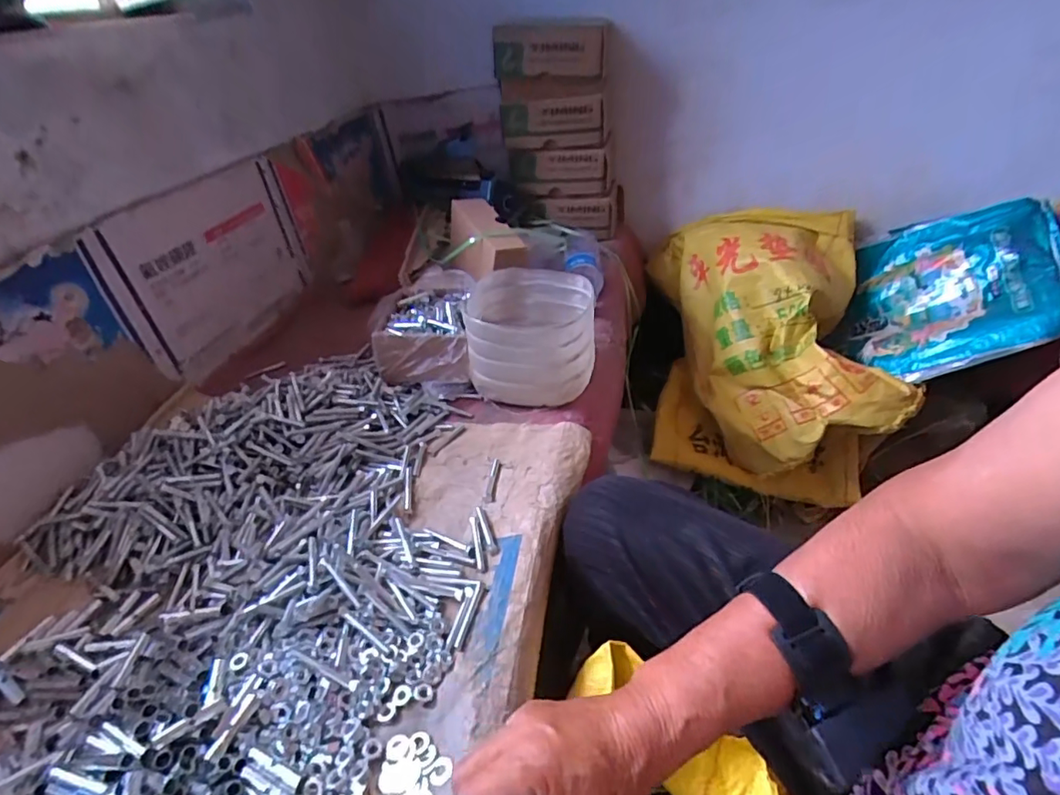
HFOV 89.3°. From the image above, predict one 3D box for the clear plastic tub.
[{"bbox_3d":[0.001,-0.074,0.684,0.152,0.124,0.150,-4,37,3],"label":"clear plastic tub"}]

